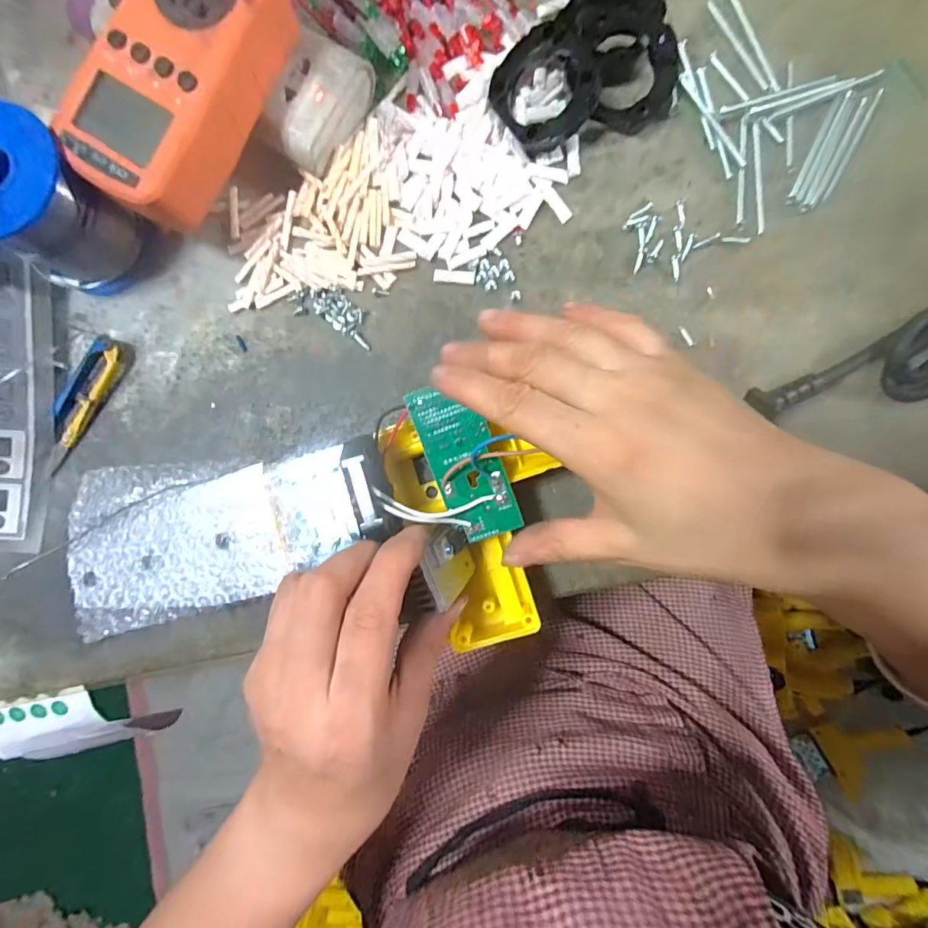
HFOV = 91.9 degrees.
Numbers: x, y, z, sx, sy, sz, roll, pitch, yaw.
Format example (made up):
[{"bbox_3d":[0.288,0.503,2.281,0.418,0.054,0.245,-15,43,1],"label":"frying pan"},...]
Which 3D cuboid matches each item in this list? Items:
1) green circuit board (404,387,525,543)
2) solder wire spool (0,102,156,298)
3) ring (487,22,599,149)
[{"bbox_3d":[0.000,-0.001,0.213,0.033,0.005,0.077,-27,94,3],"label":"green circuit board"},{"bbox_3d":[-0.218,-0.133,0.240,0.063,0.067,0.063,32,90,5],"label":"solder wire spool"},{"bbox_3d":[0.042,-0.200,0.238,0.055,0.023,0.055,0,88,4],"label":"ring"}]

